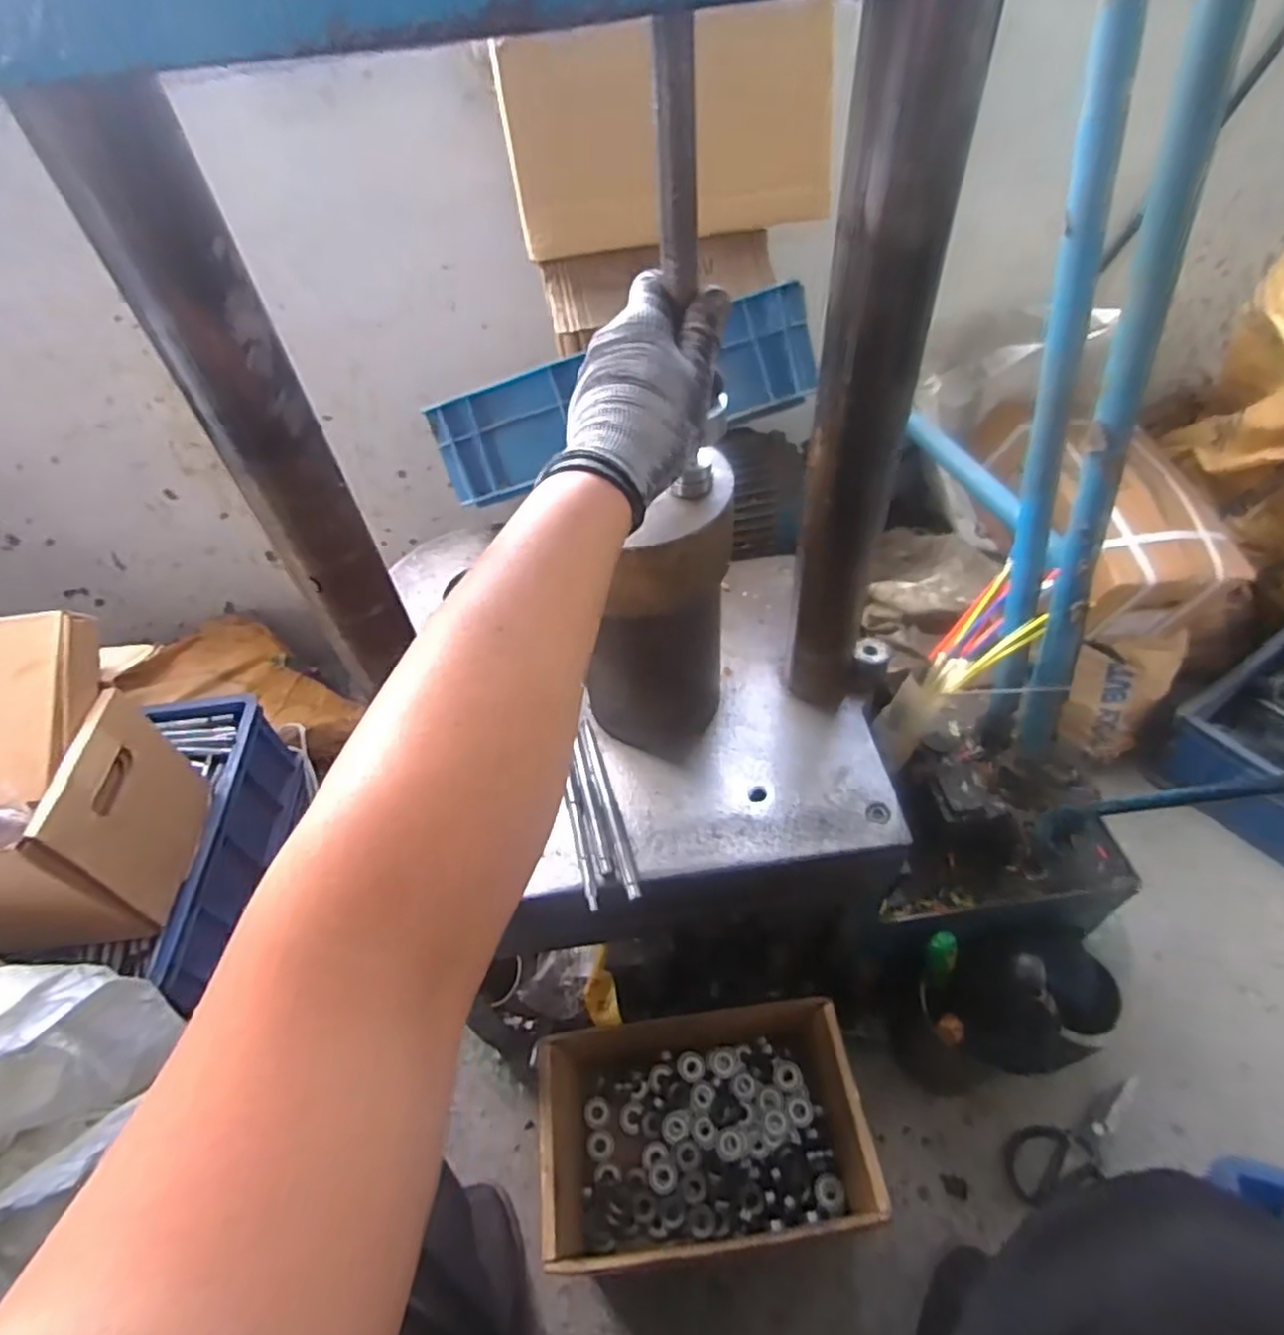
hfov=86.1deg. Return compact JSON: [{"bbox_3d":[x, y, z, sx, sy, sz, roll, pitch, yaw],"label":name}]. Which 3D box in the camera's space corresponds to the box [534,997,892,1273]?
[{"bbox_3d":[0.061,0.484,0.718,0.299,0.170,0.189,-8,49,-1],"label":"box"}]

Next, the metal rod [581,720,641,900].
[{"bbox_3d":[-0.030,0.121,0.613,0.013,0.006,0.182,-15,49,-8],"label":"metal rod"}]

